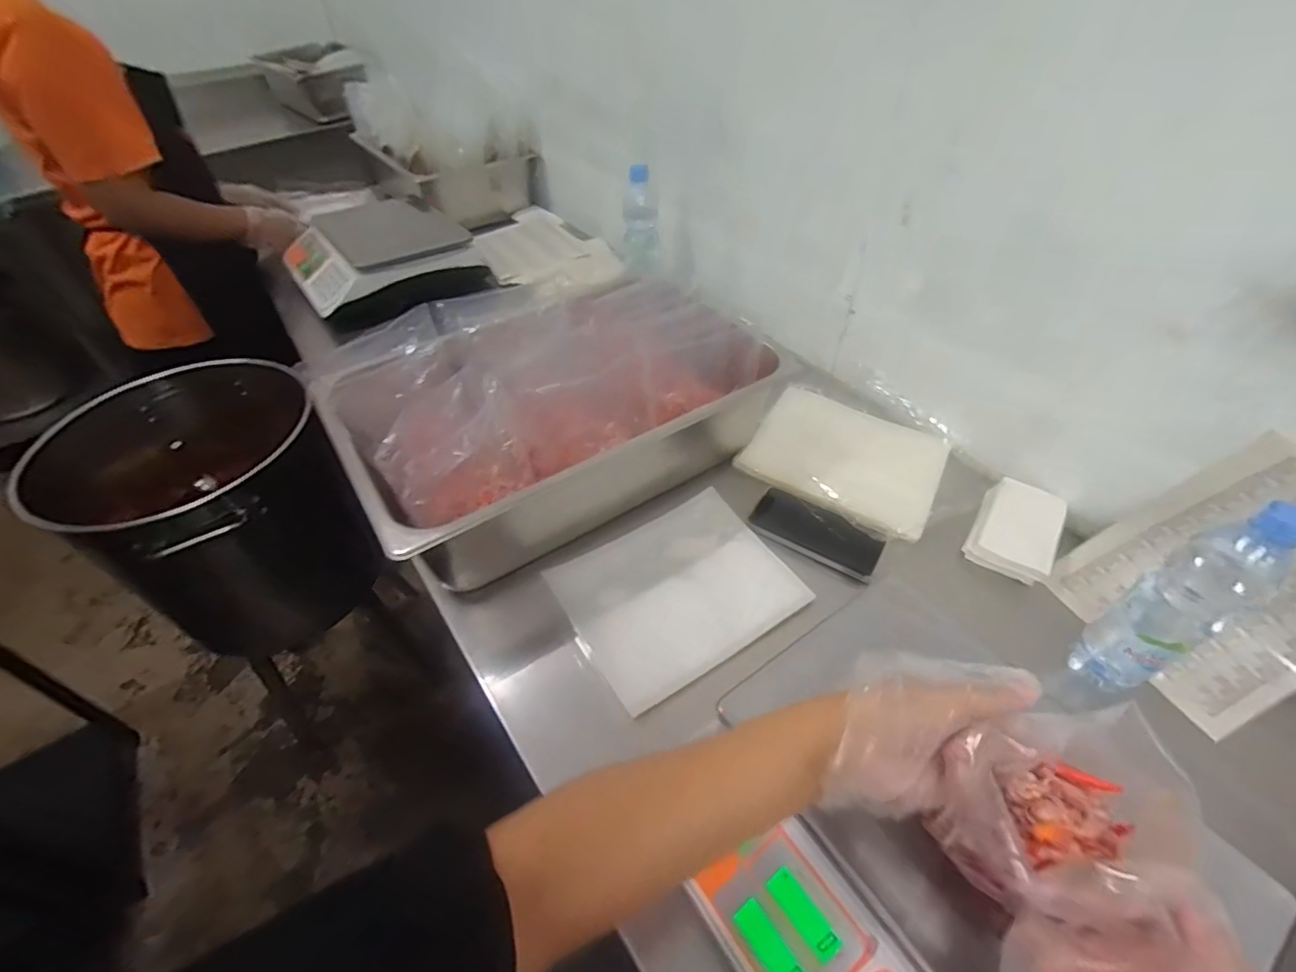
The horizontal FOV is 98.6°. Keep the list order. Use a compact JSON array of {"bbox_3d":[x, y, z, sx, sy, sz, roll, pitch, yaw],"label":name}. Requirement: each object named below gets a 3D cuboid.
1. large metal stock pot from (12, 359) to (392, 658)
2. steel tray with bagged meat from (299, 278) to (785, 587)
[{"bbox_3d":[-0.637,0.041,0.863,0.324,0.398,0.331,-1,46,1],"label":"large metal stock pot"},{"bbox_3d":[-0.116,-0.097,0.724,0.494,0.212,0.283,-30,52,-24],"label":"steel tray with bagged meat"}]

